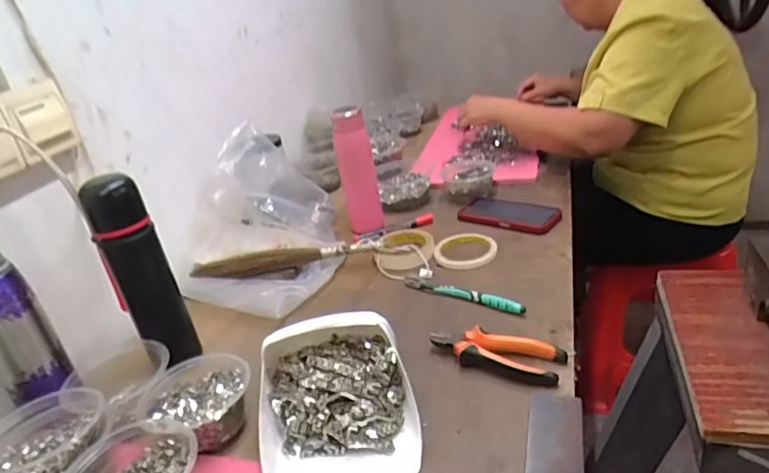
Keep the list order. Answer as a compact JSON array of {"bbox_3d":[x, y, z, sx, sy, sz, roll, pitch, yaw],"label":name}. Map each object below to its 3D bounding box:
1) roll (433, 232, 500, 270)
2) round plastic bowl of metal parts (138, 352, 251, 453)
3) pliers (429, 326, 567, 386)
[{"bbox_3d":[0.128,0.020,0.860,0.097,0.013,0.100,-6,28,3],"label":"roll"},{"bbox_3d":[-0.202,0.177,0.599,0.120,0.047,0.095,6,31,29],"label":"round plastic bowl of metal parts"},{"bbox_3d":[0.124,0.129,0.615,0.147,0.017,0.054,4,30,28],"label":"pliers"}]

